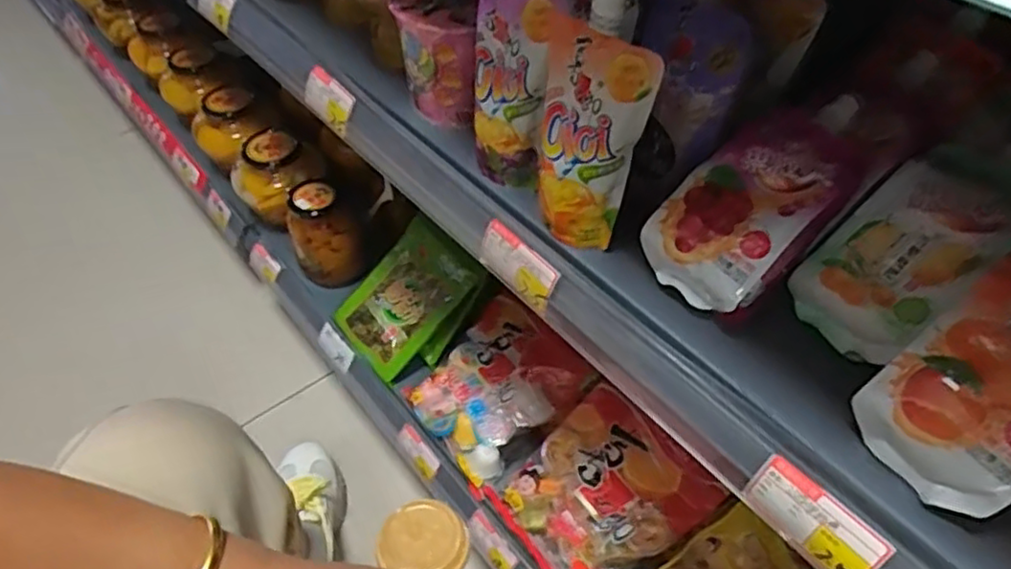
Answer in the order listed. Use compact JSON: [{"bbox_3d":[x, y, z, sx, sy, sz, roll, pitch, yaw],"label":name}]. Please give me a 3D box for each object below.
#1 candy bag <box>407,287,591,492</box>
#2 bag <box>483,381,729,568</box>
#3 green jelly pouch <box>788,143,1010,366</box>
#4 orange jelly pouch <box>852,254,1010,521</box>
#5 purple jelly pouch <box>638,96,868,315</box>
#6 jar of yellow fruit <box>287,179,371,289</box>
[{"bbox_3d":[-0.011,0.119,0.800,0.182,0.050,0.156,-44,60,-2],"label":"candy bag"},{"bbox_3d":[0.097,0.218,0.701,0.194,0.043,0.167,-43,66,3],"label":"bag"},{"bbox_3d":[0.254,-0.029,0.406,0.165,0.024,0.076,-44,59,0],"label":"green jelly pouch"},{"bbox_3d":[0.266,0.042,0.351,0.160,0.040,0.080,-44,60,2],"label":"orange jelly pouch"},{"bbox_3d":[0.167,-0.057,0.436,0.163,0.040,0.081,-43,60,-4],"label":"purple jelly pouch"},{"bbox_3d":[-0.241,-0.069,0.921,0.094,0.120,0.094,1,50,-1],"label":"jar of yellow fruit"}]

